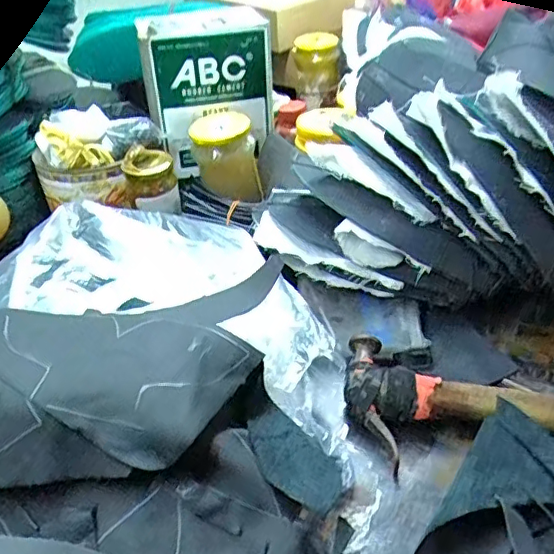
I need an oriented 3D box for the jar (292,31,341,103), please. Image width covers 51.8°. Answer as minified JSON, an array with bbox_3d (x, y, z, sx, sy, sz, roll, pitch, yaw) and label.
[{"bbox_3d":[0.069,-0.362,0.986,0.076,0.097,0.073,-2,38,2],"label":"jar"}]

